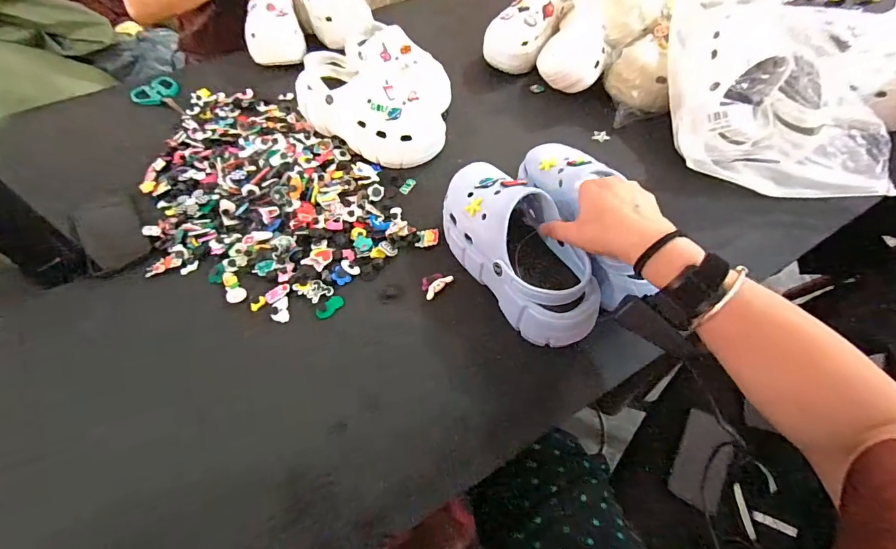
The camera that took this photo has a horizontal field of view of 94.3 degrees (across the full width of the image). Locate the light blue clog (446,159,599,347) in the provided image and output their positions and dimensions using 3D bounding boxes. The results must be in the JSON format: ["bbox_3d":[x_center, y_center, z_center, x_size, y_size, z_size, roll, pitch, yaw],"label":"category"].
[{"bbox_3d":[0.081,-0.034,0.503,0.102,0.110,0.244,-29,59,-17],"label":"light blue clog"}]

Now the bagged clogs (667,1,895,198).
[{"bbox_3d":[0.478,-0.282,0.626,0.272,0.116,0.323,6,55,6],"label":"bagged clogs"}]

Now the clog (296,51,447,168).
[{"bbox_3d":[-0.123,-0.268,0.673,0.234,0.104,0.121,23,59,17],"label":"clog"}]

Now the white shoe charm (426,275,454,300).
[{"bbox_3d":[-0.013,0.015,0.534,0.044,0.004,0.015,-40,86,-18],"label":"white shoe charm"}]

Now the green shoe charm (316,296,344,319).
[{"bbox_3d":[-0.150,0.040,0.527,0.022,0.004,0.038,37,64,24],"label":"green shoe charm"}]

